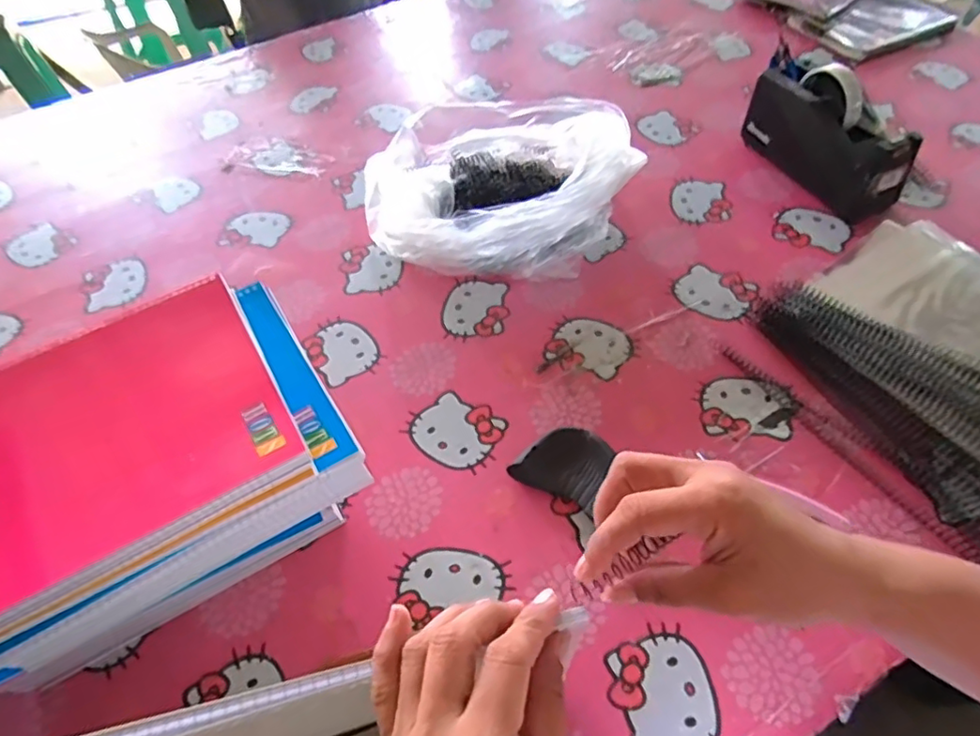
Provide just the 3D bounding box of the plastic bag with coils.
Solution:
[{"bbox_3d":[0.007,-0.227,0.704,0.312,0.096,0.257,-1,54,3],"label":"plastic bag with coils"}]

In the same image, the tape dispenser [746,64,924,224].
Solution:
[{"bbox_3d":[0.404,-0.281,0.709,0.070,0.115,0.204,-22,56,-12],"label":"tape dispenser"}]

